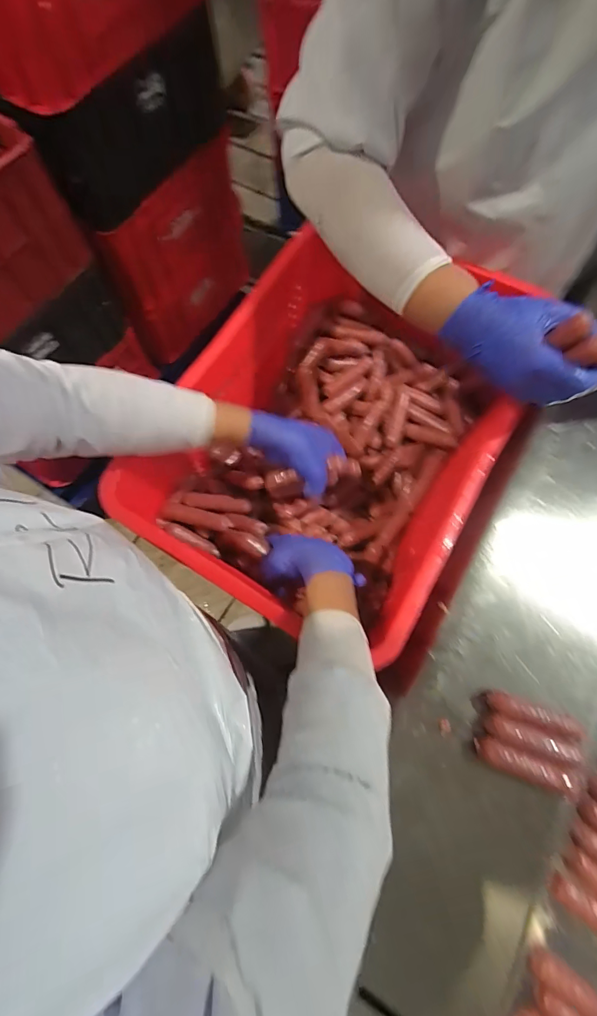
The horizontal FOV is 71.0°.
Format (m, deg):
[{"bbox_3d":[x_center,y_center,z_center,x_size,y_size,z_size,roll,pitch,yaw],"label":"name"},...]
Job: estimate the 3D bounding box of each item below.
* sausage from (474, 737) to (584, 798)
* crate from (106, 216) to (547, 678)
[{"bbox_3d":[0.207,0.234,0.378,0.087,0.018,0.024,19,73,4],"label":"sausage"},{"bbox_3d":[0.065,-0.102,0.569,0.356,0.191,0.458,29,74,7],"label":"crate"}]

